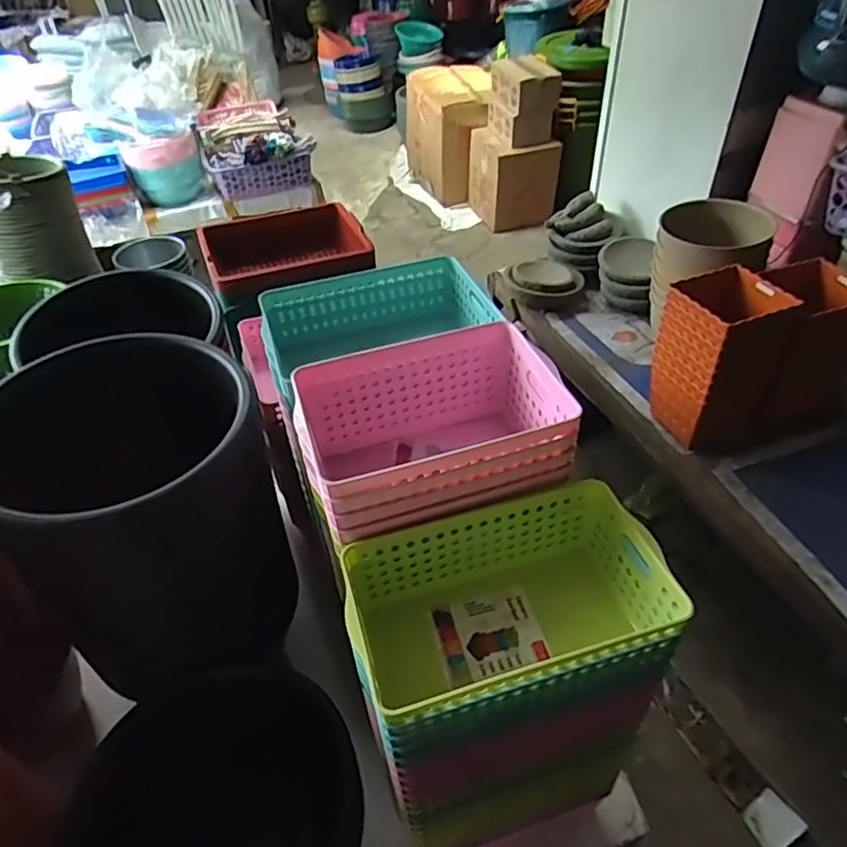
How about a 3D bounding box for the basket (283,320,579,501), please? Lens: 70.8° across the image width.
[{"bbox_3d":[0.009,0.019,0.654,0.259,0.139,0.185,-15,44,-13],"label":"basket"}]

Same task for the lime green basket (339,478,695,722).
[{"bbox_3d":[0.077,0.182,0.577,0.277,0.120,0.165,-13,43,-10],"label":"lime green basket"}]

